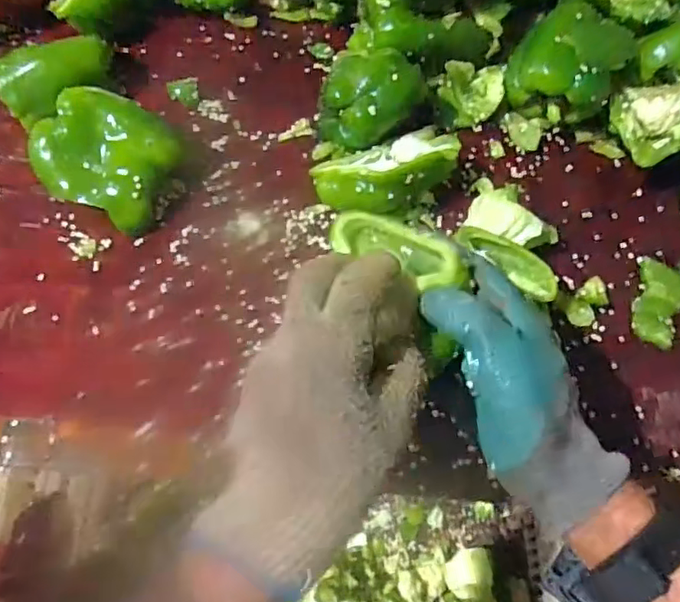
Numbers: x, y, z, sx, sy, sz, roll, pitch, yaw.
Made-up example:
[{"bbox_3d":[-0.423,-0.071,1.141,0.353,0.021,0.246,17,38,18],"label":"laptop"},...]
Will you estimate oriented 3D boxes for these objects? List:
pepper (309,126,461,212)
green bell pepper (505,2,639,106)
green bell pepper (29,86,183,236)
[{"bbox_3d":[0.039,-0.104,0.487,0.118,0.055,0.071,-10,66,-8],"label":"pepper"},{"bbox_3d":[0.187,-0.196,0.502,0.086,0.063,0.062,25,66,8],"label":"green bell pepper"},{"bbox_3d":[-0.187,-0.117,0.482,0.109,0.052,0.094,22,66,7],"label":"green bell pepper"}]

